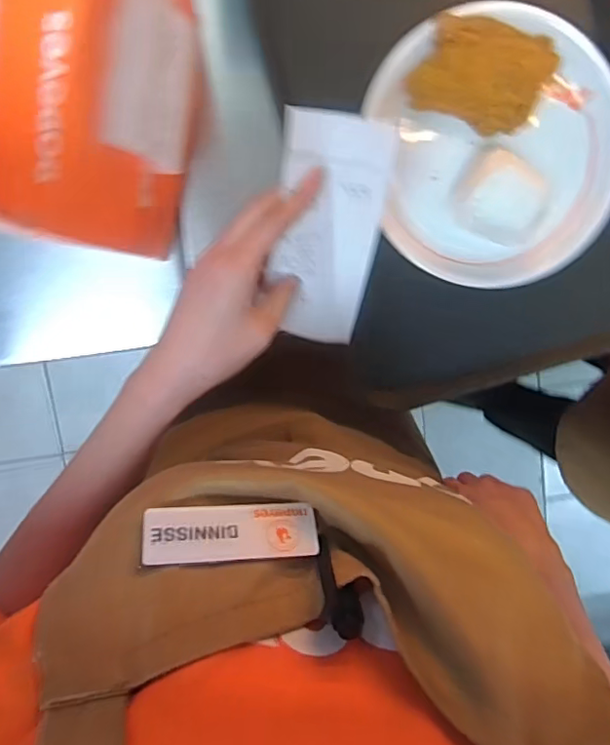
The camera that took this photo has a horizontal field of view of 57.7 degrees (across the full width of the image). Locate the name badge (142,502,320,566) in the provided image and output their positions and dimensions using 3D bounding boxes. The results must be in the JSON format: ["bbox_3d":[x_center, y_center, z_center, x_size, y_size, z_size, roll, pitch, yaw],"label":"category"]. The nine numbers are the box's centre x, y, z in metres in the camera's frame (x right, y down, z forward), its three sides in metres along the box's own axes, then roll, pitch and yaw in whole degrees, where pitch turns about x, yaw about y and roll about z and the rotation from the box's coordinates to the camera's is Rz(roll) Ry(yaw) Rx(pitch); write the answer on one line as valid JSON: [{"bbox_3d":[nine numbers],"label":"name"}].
[{"bbox_3d":[-0.032,0.070,0.243,0.075,0.004,0.025,2,56,-14],"label":"name badge"}]

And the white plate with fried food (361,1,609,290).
[{"bbox_3d":[0.165,-0.183,0.459,0.201,0.065,0.212,0,99,-3],"label":"white plate with fried food"}]

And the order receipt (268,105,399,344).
[{"bbox_3d":[0.014,-0.089,0.374,0.076,0.009,0.159,-7,129,-22],"label":"order receipt"}]

